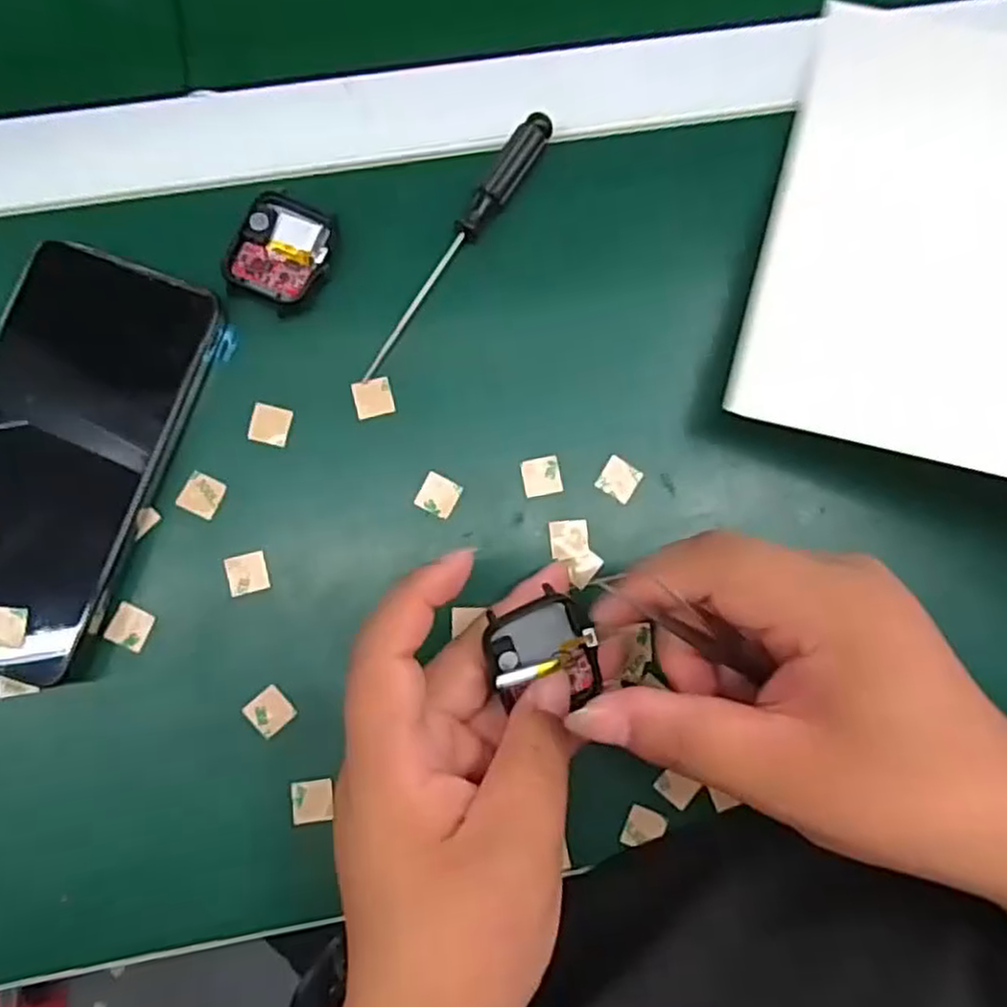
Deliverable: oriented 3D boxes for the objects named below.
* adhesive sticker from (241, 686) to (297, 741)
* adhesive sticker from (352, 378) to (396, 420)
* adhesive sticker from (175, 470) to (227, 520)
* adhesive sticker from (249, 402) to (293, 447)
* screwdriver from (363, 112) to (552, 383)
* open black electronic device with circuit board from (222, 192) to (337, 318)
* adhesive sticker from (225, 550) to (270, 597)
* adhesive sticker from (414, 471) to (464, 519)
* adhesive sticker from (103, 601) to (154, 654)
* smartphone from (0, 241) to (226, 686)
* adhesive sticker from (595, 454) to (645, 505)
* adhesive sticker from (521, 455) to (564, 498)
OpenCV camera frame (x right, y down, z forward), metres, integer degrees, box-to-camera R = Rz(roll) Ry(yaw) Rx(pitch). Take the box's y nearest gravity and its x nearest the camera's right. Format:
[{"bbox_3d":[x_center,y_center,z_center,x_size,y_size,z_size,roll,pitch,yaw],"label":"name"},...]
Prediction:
[{"bbox_3d":[-0.091,0.081,0.286,0.016,0.004,0.016,-40,94,-14],"label":"adhesive sticker"},{"bbox_3d":[-0.053,-0.043,0.302,0.016,0.004,0.015,-12,88,-7],"label":"adhesive sticker"},{"bbox_3d":[-0.121,-0.003,0.293,0.015,0.004,0.016,24,82,1],"label":"adhesive sticker"},{"bbox_3d":[-0.094,-0.032,0.298,0.015,0.004,0.015,14,86,-8],"label":"adhesive sticker"},{"bbox_3d":[-0.018,-0.106,0.302,0.012,0.008,0.131,32,83,2],"label":"screwdriver"},{"bbox_3d":[-0.090,-0.103,0.300,0.038,0.007,0.045,19,82,0],"label":"open black electronic device with circuit board"},{"bbox_3d":[-0.102,0.028,0.292,0.015,0.004,0.016,-14,86,-12],"label":"adhesive sticker"},{"bbox_3d":[-0.026,-0.003,0.298,0.015,0.004,0.015,27,85,-3],"label":"adhesive sticker"},{"bbox_3d":[-0.146,0.049,0.288,0.015,0.004,0.016,26,83,-12],"label":"adhesive sticker"},{"bbox_3d":[-0.174,-0.019,0.286,0.076,0.015,0.160,19,82,0],"label":"smartphone"},{"bbox_3d":[0.048,-0.010,0.303,0.015,0.004,0.015,33,83,2],"label":"adhesive sticker"},{"bbox_3d":[0.016,-0.011,0.302,0.016,0.004,0.016,-11,82,-4],"label":"adhesive sticker"}]

